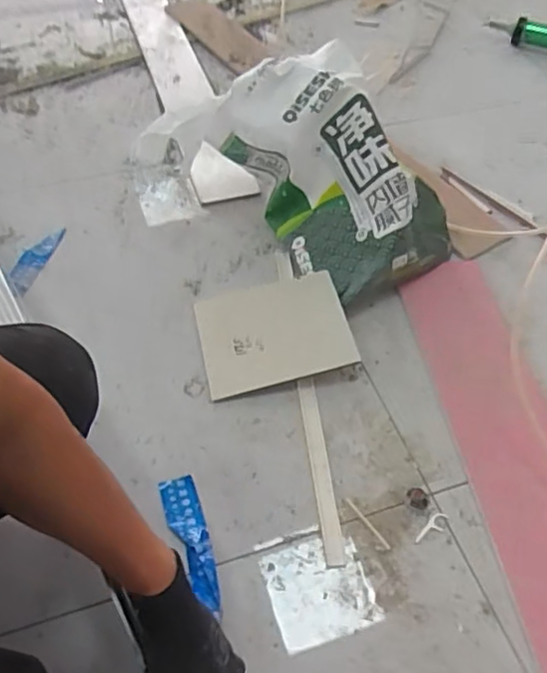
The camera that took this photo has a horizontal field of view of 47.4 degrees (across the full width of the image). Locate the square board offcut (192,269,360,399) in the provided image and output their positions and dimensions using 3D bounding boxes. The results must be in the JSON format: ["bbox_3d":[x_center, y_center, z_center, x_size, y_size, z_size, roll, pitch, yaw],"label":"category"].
[{"bbox_3d":[-0.001,-0.007,0.969,0.225,0.010,0.184,-15,59,-2],"label":"square board offcut"}]

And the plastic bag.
[{"bbox_3d":[0.045,-0.279,1.054,0.500,0.259,0.297,34,56,22],"label":"plastic bag"}]

